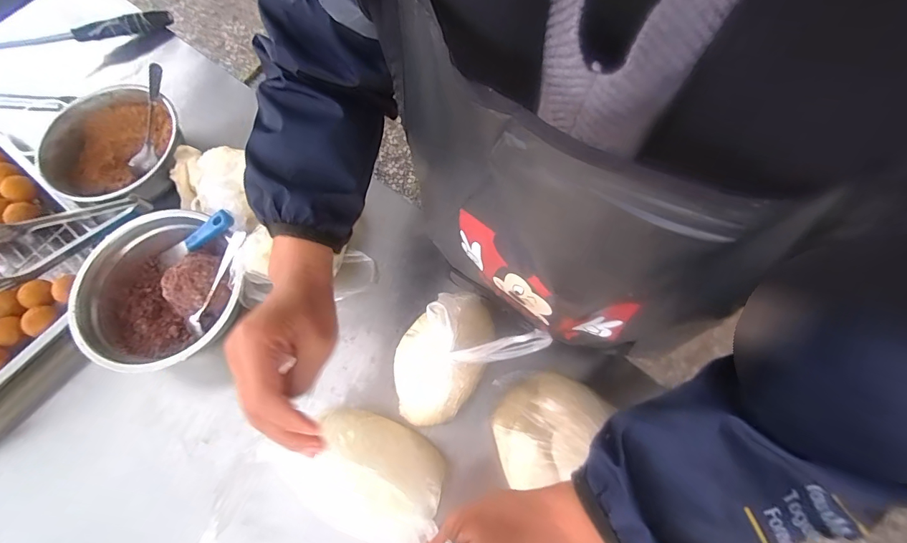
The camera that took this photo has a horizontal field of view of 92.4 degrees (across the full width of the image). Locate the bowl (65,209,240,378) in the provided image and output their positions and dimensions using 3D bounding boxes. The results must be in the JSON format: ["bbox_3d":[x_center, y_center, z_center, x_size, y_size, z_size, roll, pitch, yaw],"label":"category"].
[{"bbox_3d":[-0.341,0.030,0.521,0.178,0.073,0.192,0,67,1],"label":"bowl"}]

